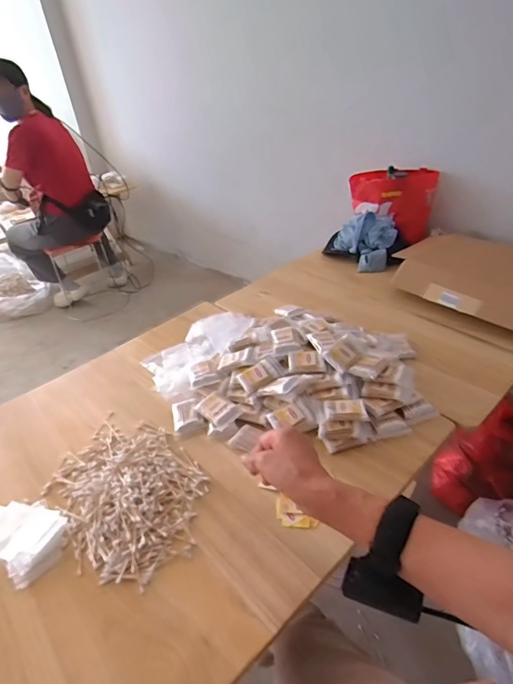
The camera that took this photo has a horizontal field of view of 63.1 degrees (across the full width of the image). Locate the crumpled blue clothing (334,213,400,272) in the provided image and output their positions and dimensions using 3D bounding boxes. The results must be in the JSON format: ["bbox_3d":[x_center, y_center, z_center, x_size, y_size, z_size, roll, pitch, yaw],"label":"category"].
[{"bbox_3d":[0.357,-0.329,1.354,0.189,0.136,0.176,-3,34,6],"label":"crumpled blue clothing"}]

